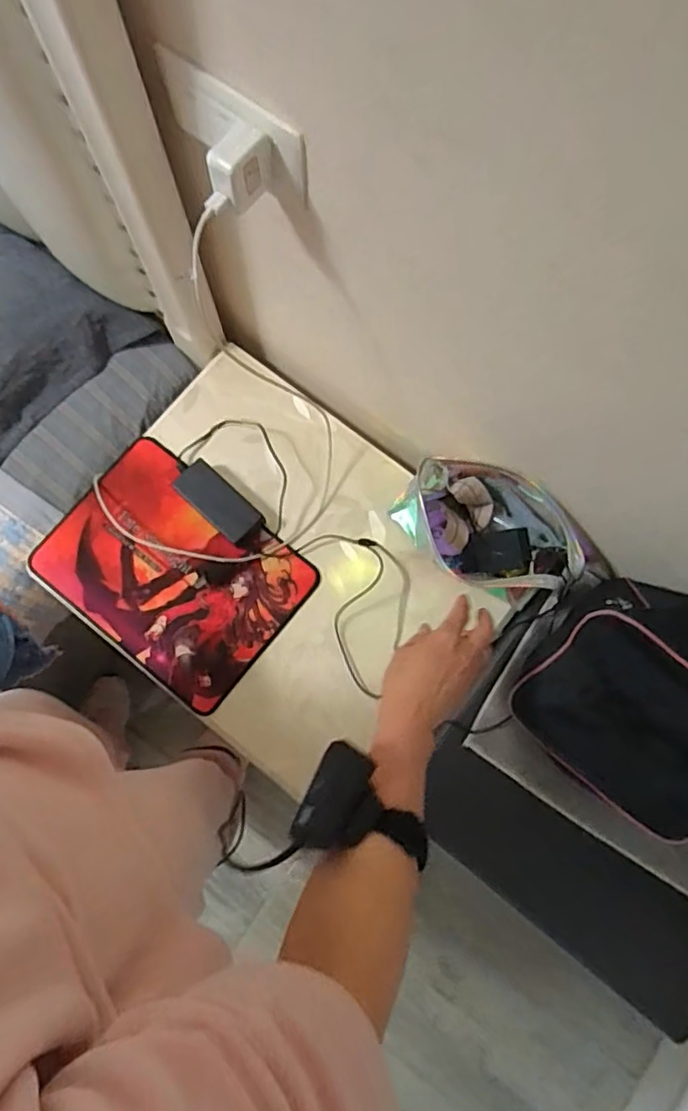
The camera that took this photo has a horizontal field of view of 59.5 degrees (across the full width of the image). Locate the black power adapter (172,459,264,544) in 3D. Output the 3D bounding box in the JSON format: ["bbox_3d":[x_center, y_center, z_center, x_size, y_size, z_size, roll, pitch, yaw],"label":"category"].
[{"bbox_3d":[-0.162,-0.068,0.781,0.125,0.041,0.054,44,81,8],"label":"black power adapter"}]

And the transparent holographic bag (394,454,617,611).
[{"bbox_3d":[0.171,-0.030,0.725,0.220,0.108,0.130,37,80,7],"label":"transparent holographic bag"}]

